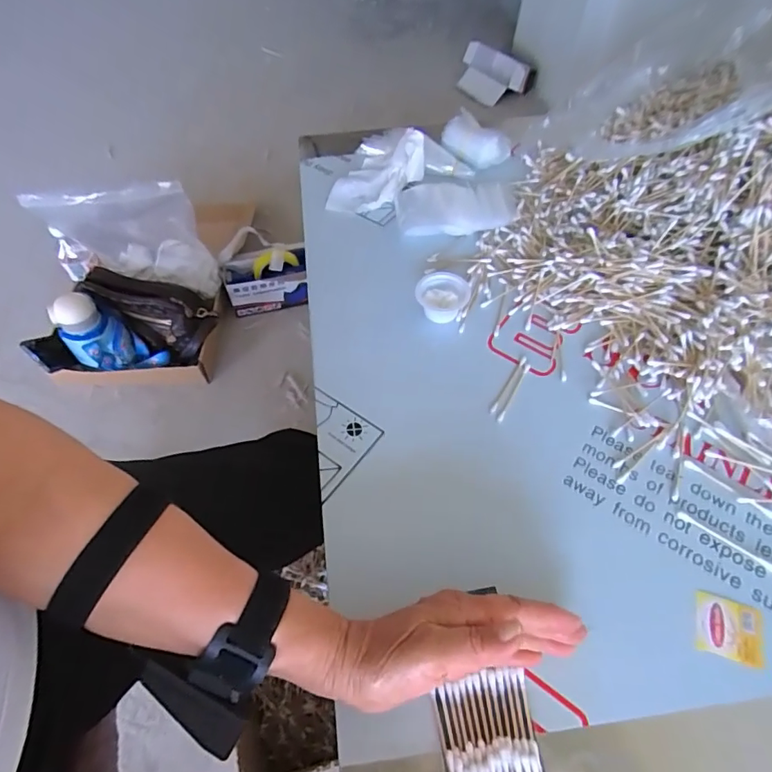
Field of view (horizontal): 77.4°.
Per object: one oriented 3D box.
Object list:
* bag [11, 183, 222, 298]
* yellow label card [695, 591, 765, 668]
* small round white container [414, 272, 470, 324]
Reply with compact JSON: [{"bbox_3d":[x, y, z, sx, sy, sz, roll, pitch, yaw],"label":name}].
[{"bbox_3d":[-0.518,-0.298,0.961,0.332,0.257,0.135,8,56,7],"label":"bag"},{"bbox_3d":[0.244,0.173,0.343,0.044,0.004,0.040,14,57,9],"label":"yellow label card"},{"bbox_3d":[0.060,-0.092,0.506,0.051,0.029,0.047,-1,56,1],"label":"small round white container"}]

